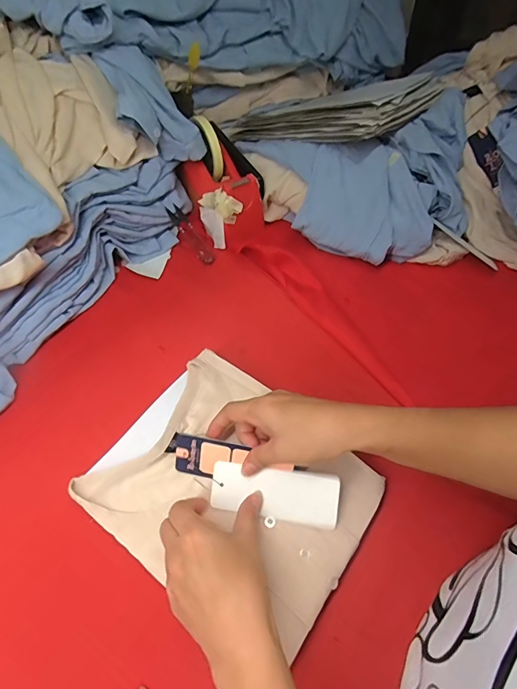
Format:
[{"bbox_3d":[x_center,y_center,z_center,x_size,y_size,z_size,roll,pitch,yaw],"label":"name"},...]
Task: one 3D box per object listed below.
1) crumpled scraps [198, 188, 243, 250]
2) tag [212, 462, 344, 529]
[{"bbox_3d":[-0.056,-0.184,0.582,0.023,0.079,0.070,-30,28,-36],"label":"crumpled scraps"},{"bbox_3d":[0.014,0.140,0.373,0.119,0.005,0.046,7,86,11],"label":"tag"}]

